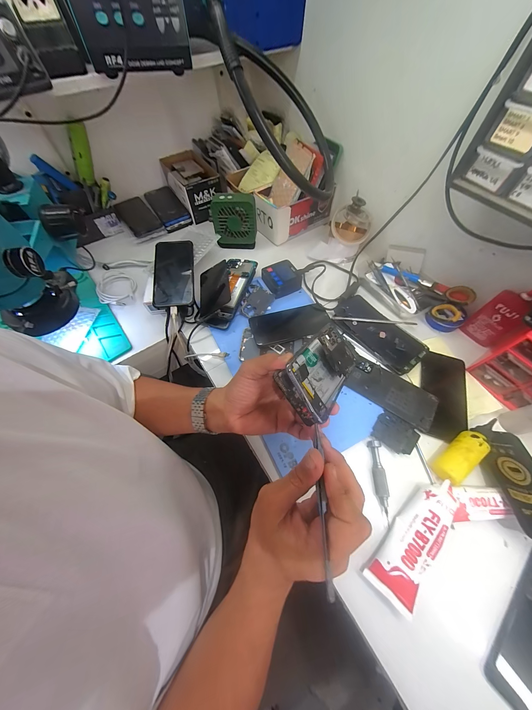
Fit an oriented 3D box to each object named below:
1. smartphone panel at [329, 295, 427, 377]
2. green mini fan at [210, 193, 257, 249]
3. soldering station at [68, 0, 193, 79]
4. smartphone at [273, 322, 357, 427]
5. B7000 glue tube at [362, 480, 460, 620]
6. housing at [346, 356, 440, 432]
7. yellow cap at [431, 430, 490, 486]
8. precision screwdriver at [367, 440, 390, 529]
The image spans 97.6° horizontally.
[{"bbox_3d":[0.212,-0.045,0.447,0.088,0.012,0.177,-36,66,-17],"label":"smartphone panel"},{"bbox_3d":[-0.073,-0.313,0.546,0.099,0.105,0.050,-9,61,-4],"label":"green mini fan"},{"bbox_3d":[-0.210,-0.532,0.344,0.156,0.126,0.191,-16,64,-6],"label":"soldering station"},{"bbox_3d":[0.077,0.012,0.294,0.159,0.020,0.071,-36,91,-45],"label":"smartphone"},{"bbox_3d":[0.189,0.230,0.294,0.051,0.035,0.150,39,69,20],"label":"B7000 glue tube"},{"bbox_3d":[0.213,0.060,0.395,0.142,0.005,0.074,32,66,17],"label":"housing"},{"bbox_3d":[0.277,0.145,0.334,0.081,0.035,0.035,-30,64,-14],"label":"yellow cap"},{"bbox_3d":[0.162,0.178,0.332,0.016,0.016,0.104,2,61,3],"label":"precision screwdriver"}]

